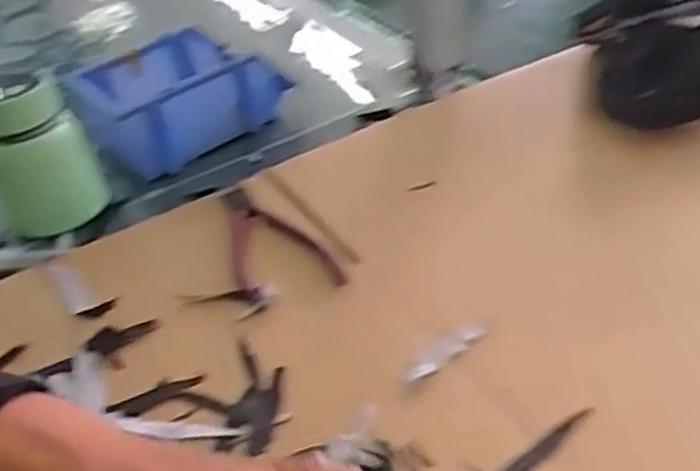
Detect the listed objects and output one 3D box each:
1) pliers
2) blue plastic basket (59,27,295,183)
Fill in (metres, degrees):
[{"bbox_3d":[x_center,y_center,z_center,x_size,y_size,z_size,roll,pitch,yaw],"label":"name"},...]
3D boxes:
[{"bbox_3d":[-0.063,-0.002,0.552,0.068,0.007,0.149,-21,40,-15],"label":"pliers"},{"bbox_3d":[-0.160,-0.128,0.702,0.177,0.078,0.115,-31,45,-26],"label":"blue plastic basket"}]

